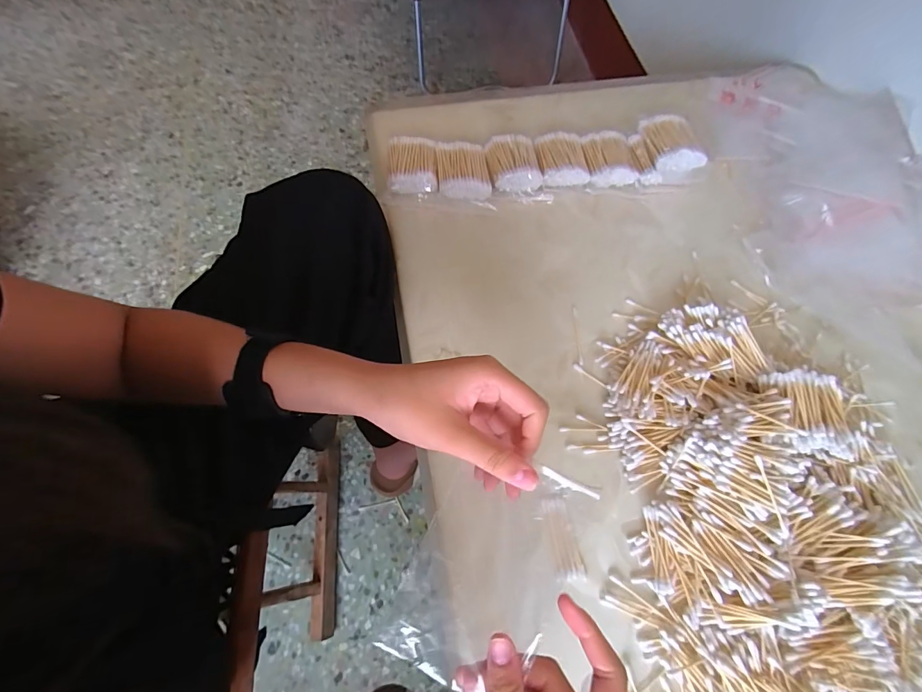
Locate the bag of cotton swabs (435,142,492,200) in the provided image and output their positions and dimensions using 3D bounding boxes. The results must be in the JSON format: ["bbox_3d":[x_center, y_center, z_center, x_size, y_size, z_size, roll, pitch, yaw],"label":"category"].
[{"bbox_3d":[0.002,-0.218,0.502,0.063,0.024,0.075,-4,68,-4],"label":"bag of cotton swabs"}]

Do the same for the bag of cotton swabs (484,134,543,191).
[{"bbox_3d":[0.066,-0.228,0.509,0.065,0.031,0.076,-7,68,-6],"label":"bag of cotton swabs"}]

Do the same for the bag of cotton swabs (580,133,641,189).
[{"bbox_3d":[0.187,-0.239,0.519,0.061,0.028,0.070,-8,68,-6],"label":"bag of cotton swabs"}]

